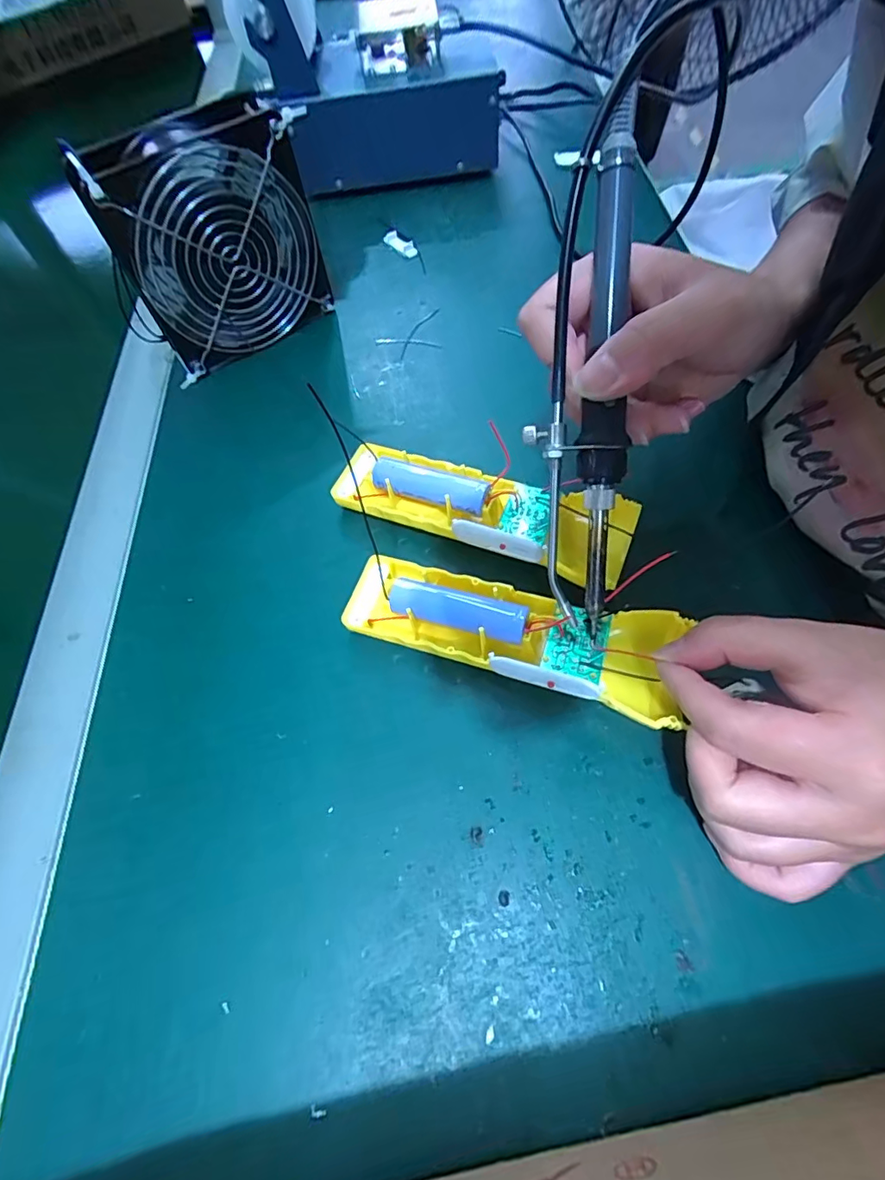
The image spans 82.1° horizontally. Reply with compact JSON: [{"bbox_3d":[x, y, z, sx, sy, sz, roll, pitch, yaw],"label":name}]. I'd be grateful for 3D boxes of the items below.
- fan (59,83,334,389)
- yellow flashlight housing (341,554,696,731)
[{"bbox_3d":[-0.145,-0.224,0.334,0.121,0.127,0.045,-32,64,-13],"label":"fan"},{"bbox_3d":[0.030,0.016,0.242,0.159,0.029,0.047,15,63,15],"label":"yellow flashlight housing"}]

